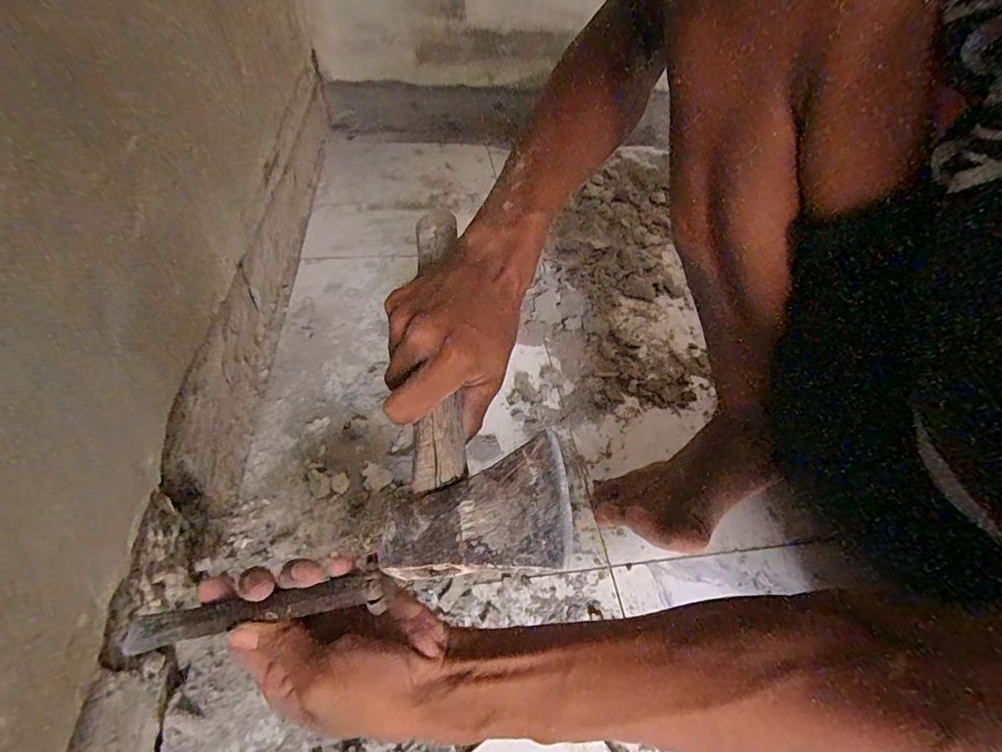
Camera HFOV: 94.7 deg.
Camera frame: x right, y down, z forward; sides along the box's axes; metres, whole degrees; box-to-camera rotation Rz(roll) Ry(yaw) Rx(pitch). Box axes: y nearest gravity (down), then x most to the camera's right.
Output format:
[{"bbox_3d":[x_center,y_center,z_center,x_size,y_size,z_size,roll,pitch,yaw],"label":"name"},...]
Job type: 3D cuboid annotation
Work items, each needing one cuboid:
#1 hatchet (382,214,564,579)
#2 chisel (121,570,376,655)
[{"bbox_3d":[-0.038,-0.013,0.291,0.086,0.044,0.283,-7,50,-12],"label":"hatchet"},{"bbox_3d":[-0.138,0.130,0.257,0.149,0.009,0.017,-13,49,4],"label":"chisel"}]

